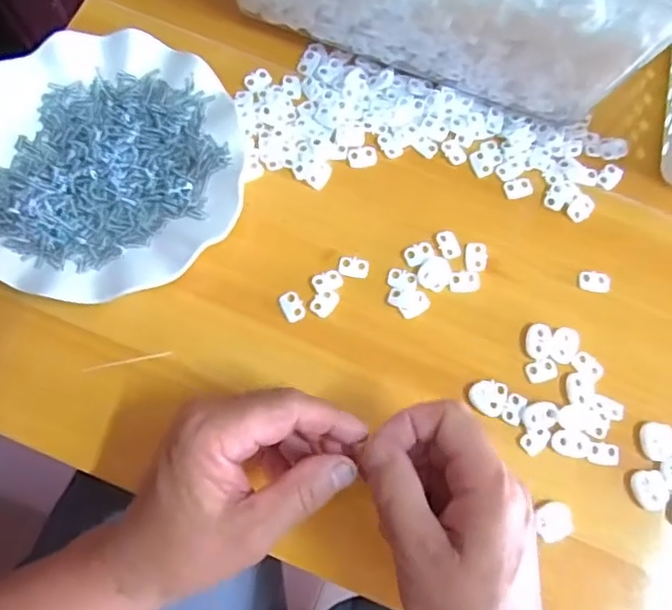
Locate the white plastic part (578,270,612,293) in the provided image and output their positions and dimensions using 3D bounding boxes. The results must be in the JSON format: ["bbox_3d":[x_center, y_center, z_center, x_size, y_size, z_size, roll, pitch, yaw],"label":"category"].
[{"bbox_3d":[0.170,-0.016,0.392,0.019,0.006,0.014,7,74,0],"label":"white plastic part"}]

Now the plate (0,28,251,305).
[{"bbox_3d":[-0.152,-0.089,0.391,0.180,0.030,0.180,1,74,-2],"label":"plate"}]

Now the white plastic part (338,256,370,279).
[{"bbox_3d":[0.011,-0.024,0.387,0.019,0.004,0.013,10,74,1],"label":"white plastic part"}]

